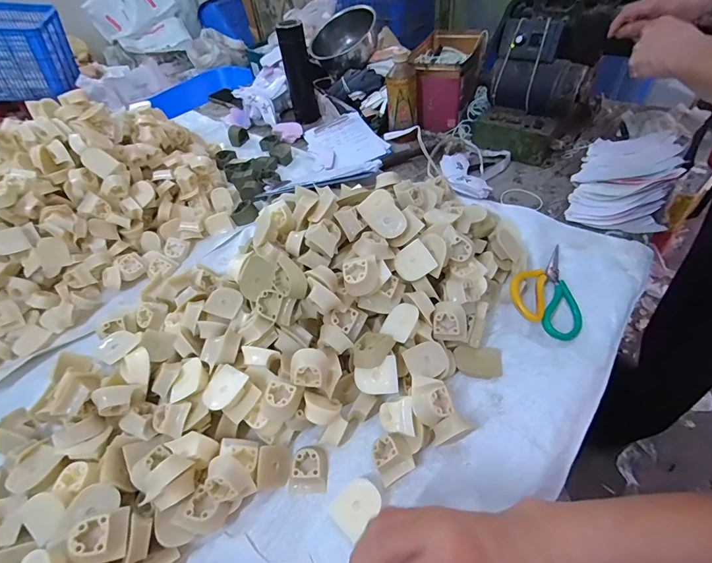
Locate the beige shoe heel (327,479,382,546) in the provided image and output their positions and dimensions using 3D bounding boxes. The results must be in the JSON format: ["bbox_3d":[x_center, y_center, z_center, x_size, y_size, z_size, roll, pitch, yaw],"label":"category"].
[{"bbox_3d":[-0.001,0.230,0.389,0.047,0.020,0.044,-38,54,-25],"label":"beige shoe heel"}]

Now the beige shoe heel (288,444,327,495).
[{"bbox_3d":[-0.053,0.206,0.417,0.040,0.018,0.048,-4,47,4],"label":"beige shoe heel"}]

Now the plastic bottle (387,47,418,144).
[{"bbox_3d":[0.101,-0.410,0.824,0.060,0.157,0.056,-6,47,2],"label":"plastic bottle"}]

